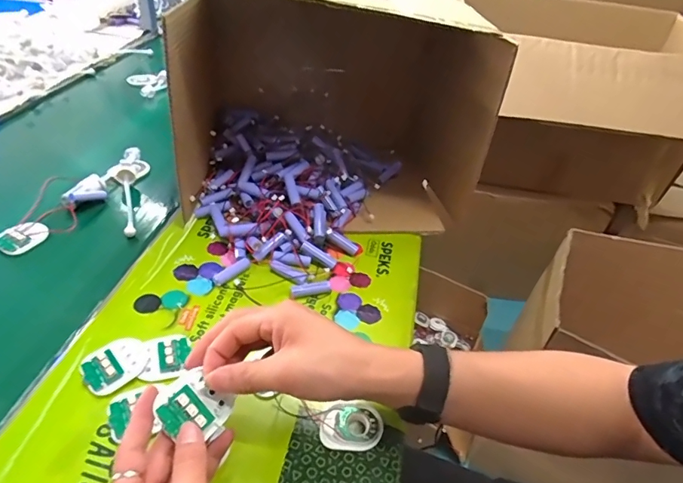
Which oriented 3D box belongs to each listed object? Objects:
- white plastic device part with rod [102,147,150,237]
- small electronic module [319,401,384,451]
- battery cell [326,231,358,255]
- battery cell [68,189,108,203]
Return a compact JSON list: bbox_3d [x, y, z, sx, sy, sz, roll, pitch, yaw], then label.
[{"bbox_3d":[-0.310,-0.084,0.657,0.062,0.030,0.206,-12,42,-20],"label":"white plastic device part with rod"},{"bbox_3d":[0.010,0.170,0.416,0.058,0.013,0.040,-1,40,-8],"label":"small electronic module"},{"bbox_3d":[0.000,0.001,0.598,0.048,0.015,0.013,33,38,-13],"label":"battery cell"},{"bbox_3d":[-0.352,-0.063,0.631,0.013,0.011,0.050,30,30,27],"label":"battery cell"}]

